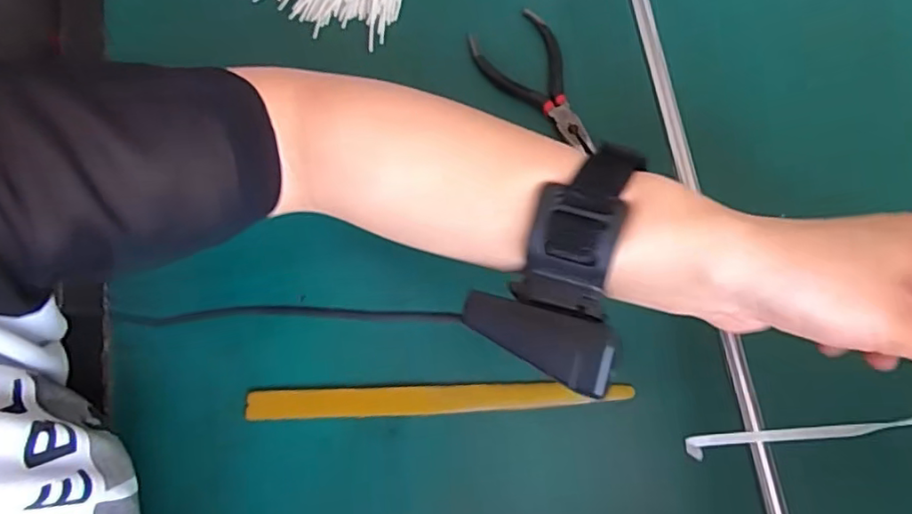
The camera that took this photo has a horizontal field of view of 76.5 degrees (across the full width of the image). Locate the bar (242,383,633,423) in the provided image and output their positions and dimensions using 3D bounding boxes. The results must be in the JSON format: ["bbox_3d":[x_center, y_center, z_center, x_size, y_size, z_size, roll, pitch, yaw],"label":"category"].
[{"bbox_3d":[-0.010,0.086,0.347,0.225,0.005,0.018,-2,76,0],"label":"bar"}]

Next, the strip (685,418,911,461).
[{"bbox_3d":[0.181,0.077,0.265,0.151,0.023,0.008,-25,52,38],"label":"strip"}]

